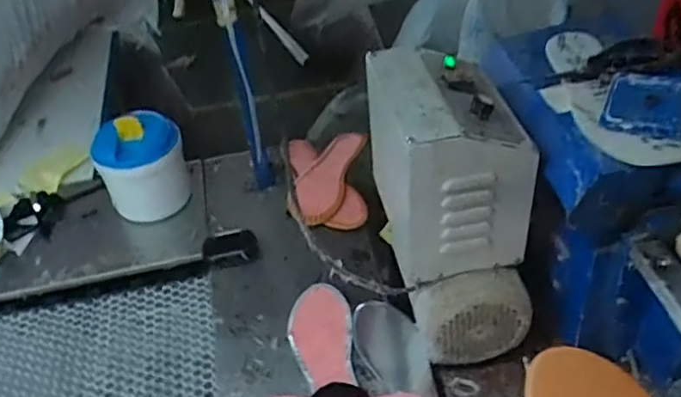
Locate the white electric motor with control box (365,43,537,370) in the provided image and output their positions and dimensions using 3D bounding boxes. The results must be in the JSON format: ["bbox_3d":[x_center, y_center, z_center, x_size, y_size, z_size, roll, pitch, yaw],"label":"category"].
[{"bbox_3d":[0.130,0.007,0.758,0.177,0.335,0.227,-5,42,2],"label":"white electric motor with control box"}]

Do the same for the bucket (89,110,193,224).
[{"bbox_3d":[-0.318,-0.061,1.002,0.125,0.160,0.125,-3,43,2],"label":"bucket"}]

